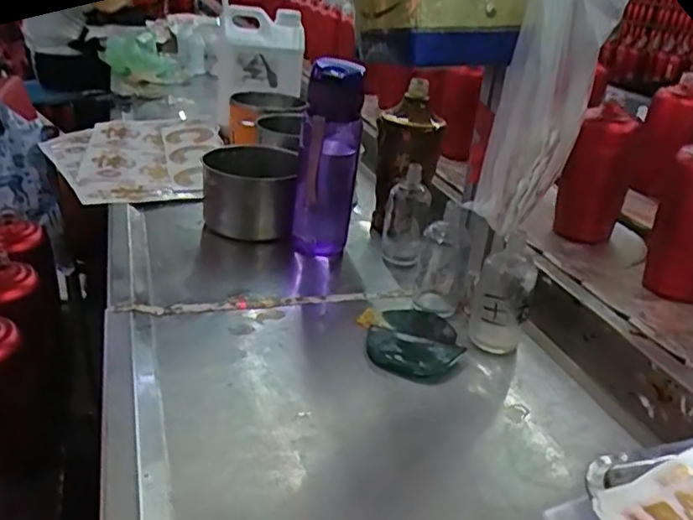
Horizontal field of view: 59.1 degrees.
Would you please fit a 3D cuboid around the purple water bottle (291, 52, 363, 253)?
[{"bbox_3d":[-0.023,-0.108,0.709,0.054,0.229,0.063,24,32,34],"label":"purple water bottle"}]

